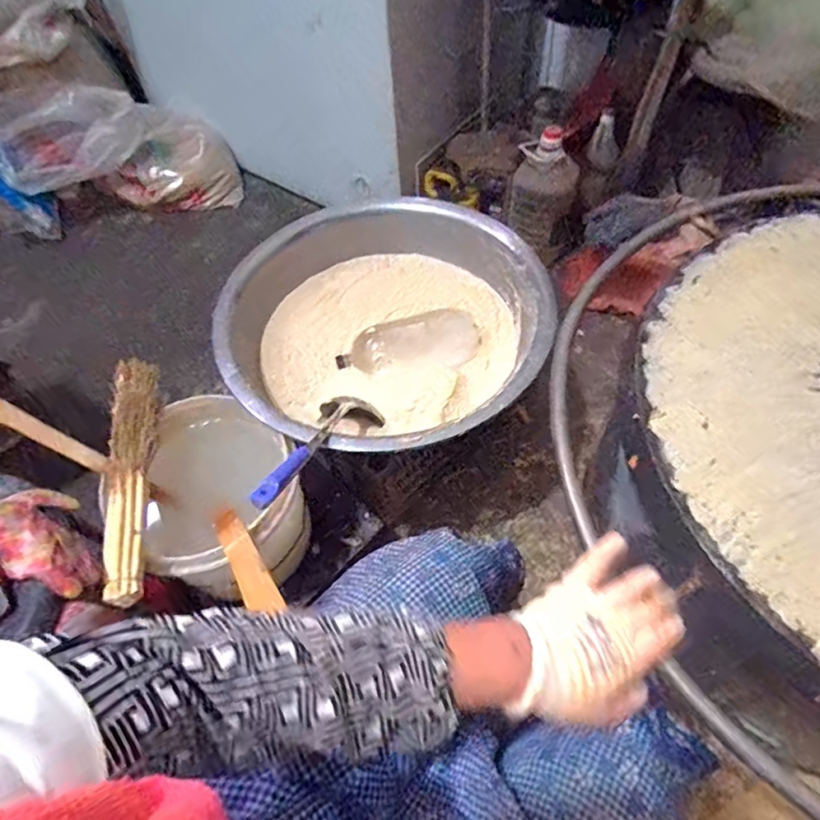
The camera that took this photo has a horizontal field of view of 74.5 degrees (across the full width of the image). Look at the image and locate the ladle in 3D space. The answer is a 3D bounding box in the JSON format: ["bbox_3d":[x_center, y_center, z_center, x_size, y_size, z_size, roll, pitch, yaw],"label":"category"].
[{"bbox_3d":[-0.122,0.042,0.710,0.100,0.044,0.325,9,18,9],"label":"ladle"}]

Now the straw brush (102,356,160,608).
[{"bbox_3d":[-0.371,0.070,0.715,0.068,0.040,0.367,-13,56,-6],"label":"straw brush"}]

